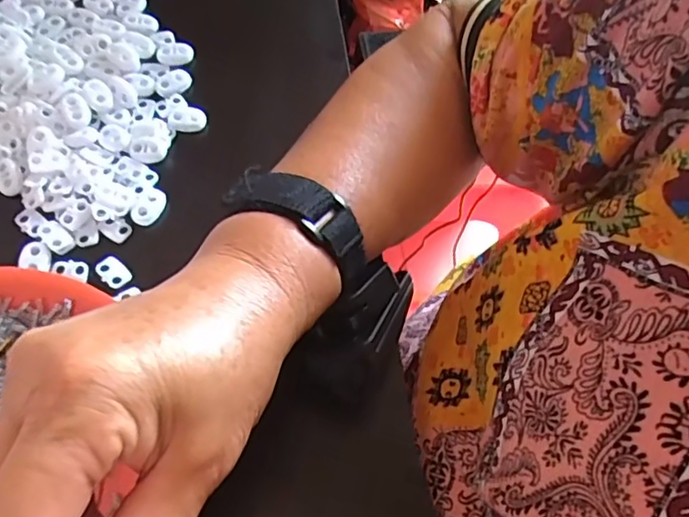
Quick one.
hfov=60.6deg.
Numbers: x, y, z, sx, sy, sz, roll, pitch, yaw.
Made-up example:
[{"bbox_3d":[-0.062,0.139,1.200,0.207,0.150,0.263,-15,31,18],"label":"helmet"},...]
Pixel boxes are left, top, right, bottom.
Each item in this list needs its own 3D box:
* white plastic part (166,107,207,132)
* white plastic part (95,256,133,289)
[{"bbox_3d":[-0.096,-0.085,0.358,0.023,0.006,0.015,4,65,-1],"label":"white plastic part"},{"bbox_3d":[-0.125,0.007,0.317,0.019,0.004,0.013,42,70,15],"label":"white plastic part"}]

